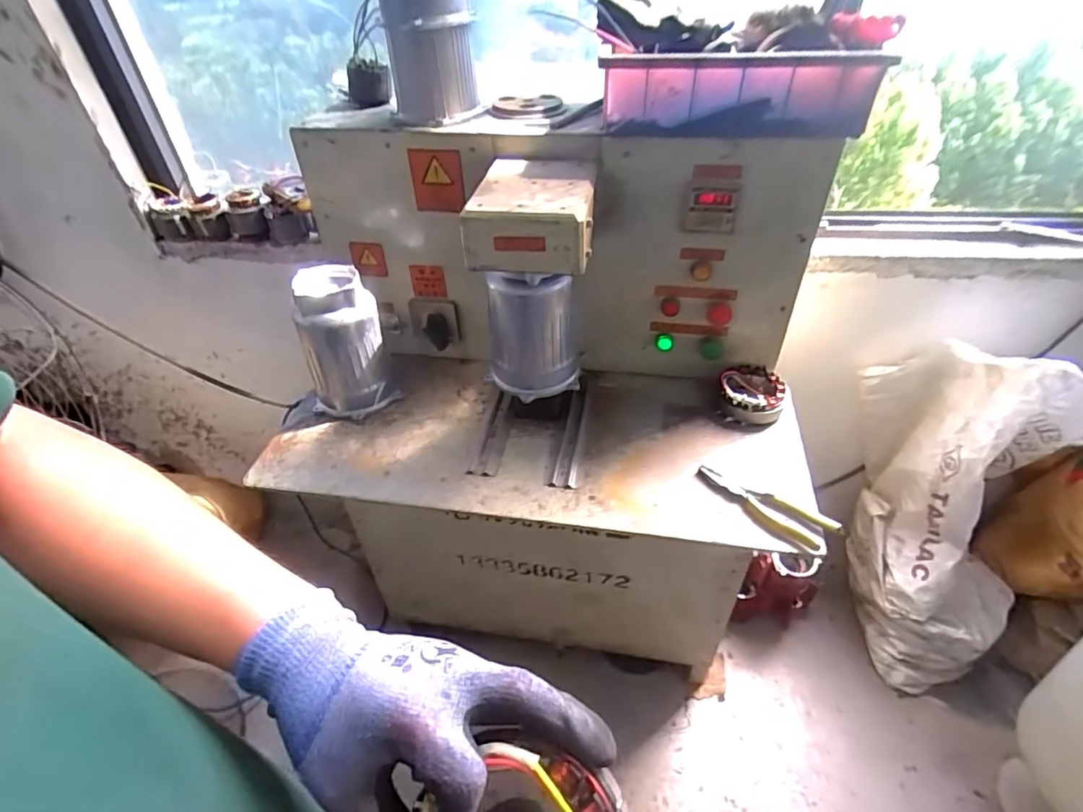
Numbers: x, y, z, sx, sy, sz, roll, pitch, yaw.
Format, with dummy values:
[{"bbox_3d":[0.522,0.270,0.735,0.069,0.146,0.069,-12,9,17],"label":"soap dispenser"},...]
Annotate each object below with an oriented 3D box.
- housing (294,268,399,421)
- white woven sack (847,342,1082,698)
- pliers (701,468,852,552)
[{"bbox_3d":[-0.338,-0.103,0.931,0.141,0.224,0.128,-19,44,-17],"label":"housing"},{"bbox_3d":[0.889,0.262,1.247,0.338,0.817,0.351,-2,20,2],"label":"white woven sack"},{"bbox_3d":[0.316,0.138,0.780,0.061,0.018,0.198,-34,50,-30],"label":"pliers"}]

